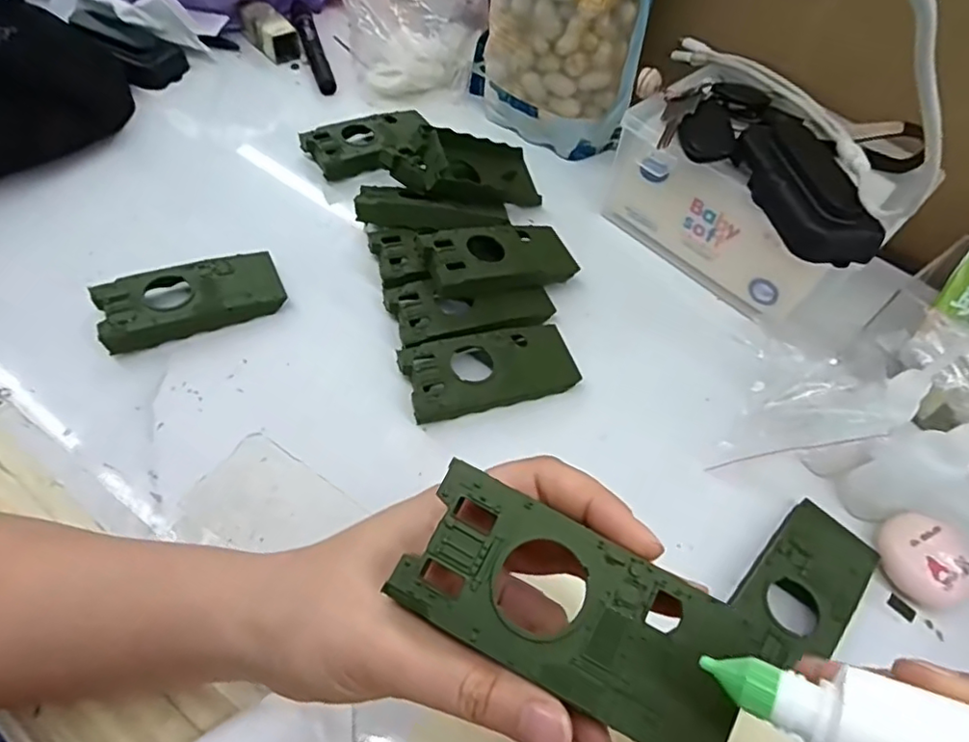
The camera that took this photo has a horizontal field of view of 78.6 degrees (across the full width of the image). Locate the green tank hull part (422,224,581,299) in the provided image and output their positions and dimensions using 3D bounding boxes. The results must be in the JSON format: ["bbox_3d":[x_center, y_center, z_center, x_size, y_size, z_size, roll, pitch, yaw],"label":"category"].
[{"bbox_3d":[0.010,-0.074,0.392,0.104,0.018,0.051,-13,61,-27],"label":"green tank hull part"}]

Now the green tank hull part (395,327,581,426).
[{"bbox_3d":[0.004,-0.002,0.358,0.104,0.018,0.050,-12,58,-15],"label":"green tank hull part"}]

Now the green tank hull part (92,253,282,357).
[{"bbox_3d":[-0.180,-0.046,0.365,0.102,0.020,0.044,-19,60,-19],"label":"green tank hull part"}]

